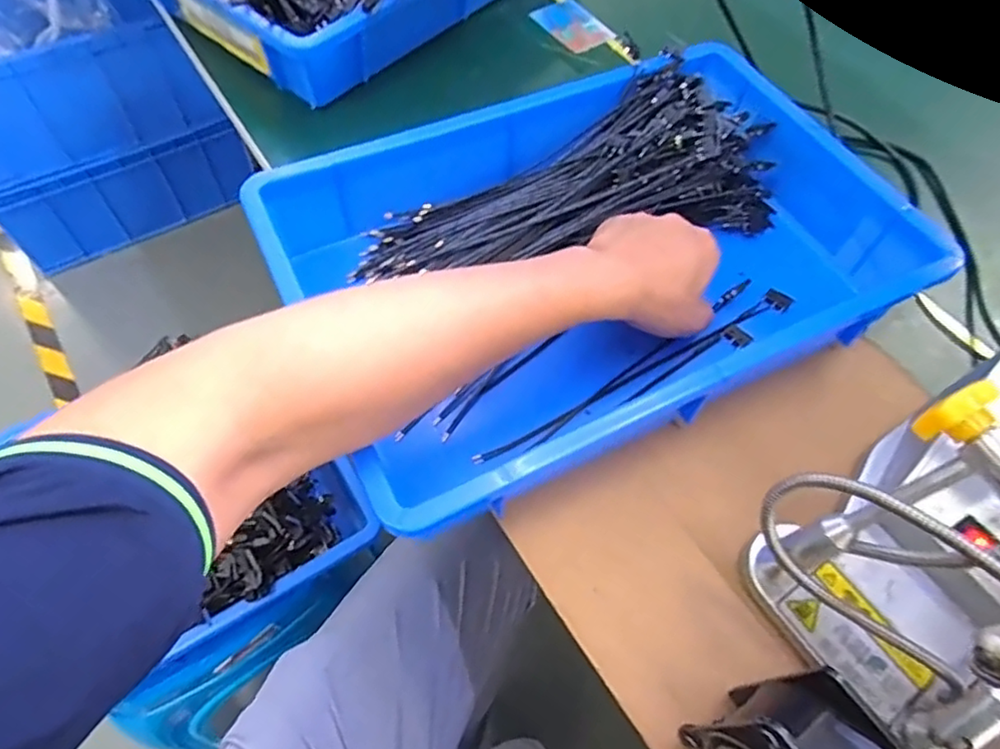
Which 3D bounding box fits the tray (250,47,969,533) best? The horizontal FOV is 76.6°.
[{"bbox_3d":[0.057,-0.086,0.482,0.411,0.084,0.293,-23,63,-16],"label":"tray"}]

